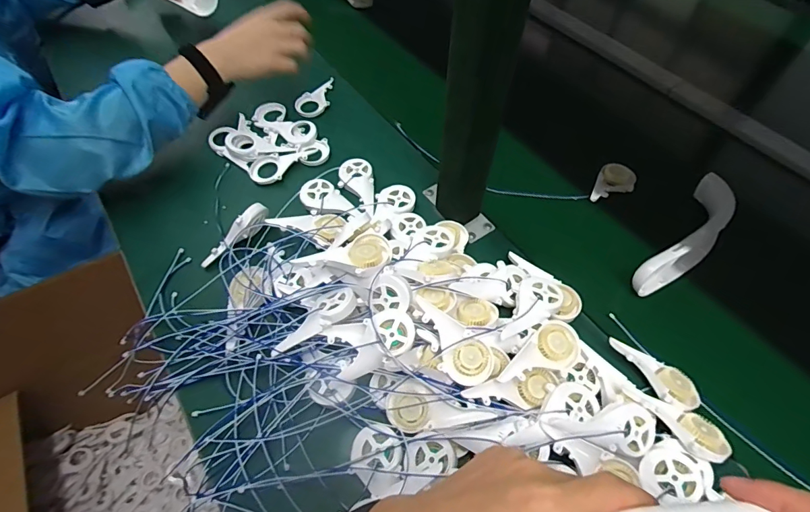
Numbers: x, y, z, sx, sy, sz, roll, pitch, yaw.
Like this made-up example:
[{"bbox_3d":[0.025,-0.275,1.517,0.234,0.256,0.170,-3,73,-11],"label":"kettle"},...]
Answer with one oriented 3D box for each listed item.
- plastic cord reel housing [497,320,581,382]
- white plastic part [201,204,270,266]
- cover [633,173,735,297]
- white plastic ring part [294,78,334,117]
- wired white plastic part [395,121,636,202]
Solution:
[{"bbox_3d":[0.121,0.089,0.391,0.090,0.023,0.040,-17,58,-10],"label":"plastic cord reel housing"},{"bbox_3d":[-0.194,-0.021,0.486,0.094,0.032,0.016,-45,66,-4],"label":"white plastic part"},{"bbox_3d":[0.329,-0.018,0.492,0.050,0.048,0.196,37,64,22],"label":"cover"},{"bbox_3d":[-0.131,-0.244,0.646,0.040,0.012,0.095,22,60,14],"label":"white plastic ring part"},{"bbox_3d":[0.134,-0.124,0.583,0.342,0.024,0.087,17,59,11],"label":"wired white plastic part"}]

